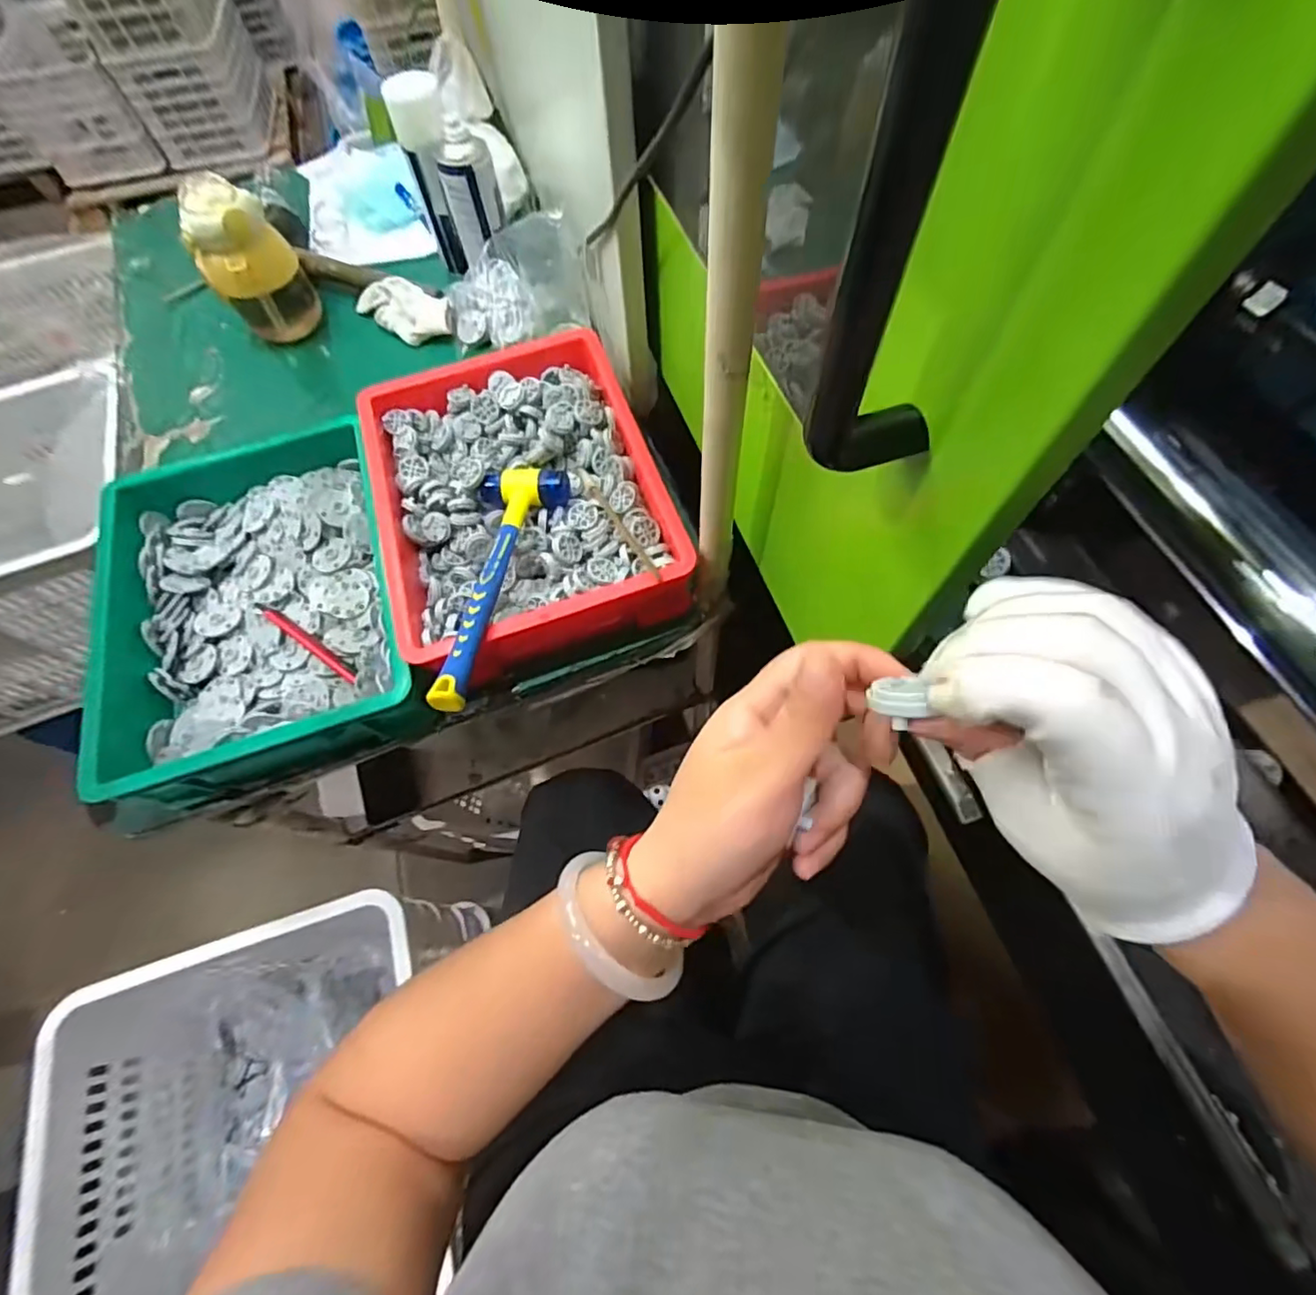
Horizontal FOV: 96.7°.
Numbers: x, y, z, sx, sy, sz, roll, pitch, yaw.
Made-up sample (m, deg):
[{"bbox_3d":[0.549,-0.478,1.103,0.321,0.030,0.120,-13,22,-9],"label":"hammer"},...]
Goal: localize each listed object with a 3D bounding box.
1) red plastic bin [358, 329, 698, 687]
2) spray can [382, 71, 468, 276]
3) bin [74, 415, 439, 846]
[{"bbox_3d":[-0.141,-0.153,0.603,0.267,0.083,0.361,-19,66,-6],"label":"red plastic bin"},{"bbox_3d":[-0.274,-0.595,0.749,0.075,0.188,0.060,38,73,18],"label":"spray can"},{"bbox_3d":[-0.388,-0.045,0.576,0.264,0.084,0.348,-19,66,-6],"label":"bin"}]

